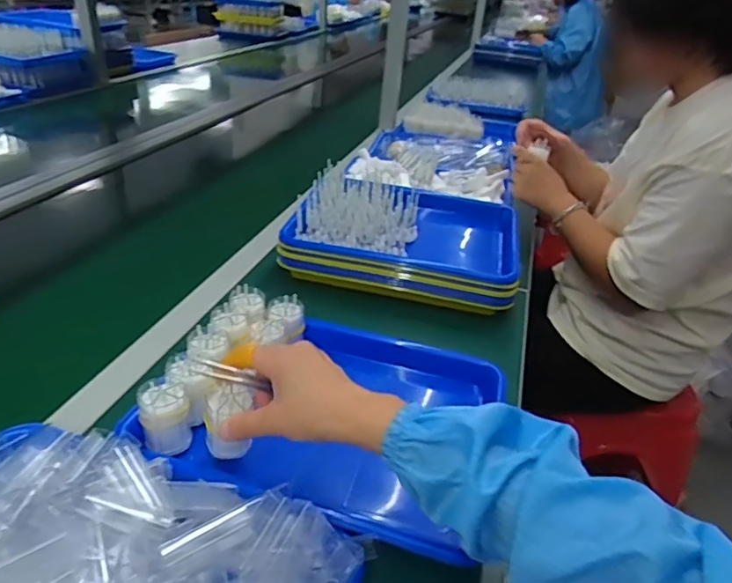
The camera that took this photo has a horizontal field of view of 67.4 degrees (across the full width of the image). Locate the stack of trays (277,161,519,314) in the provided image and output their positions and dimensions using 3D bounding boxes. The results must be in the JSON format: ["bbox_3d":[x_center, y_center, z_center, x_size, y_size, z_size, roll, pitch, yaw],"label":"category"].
[{"bbox_3d":[0.068,-0.106,0.849,0.332,0.102,0.249,11,32,9],"label":"stack of trays"}]

